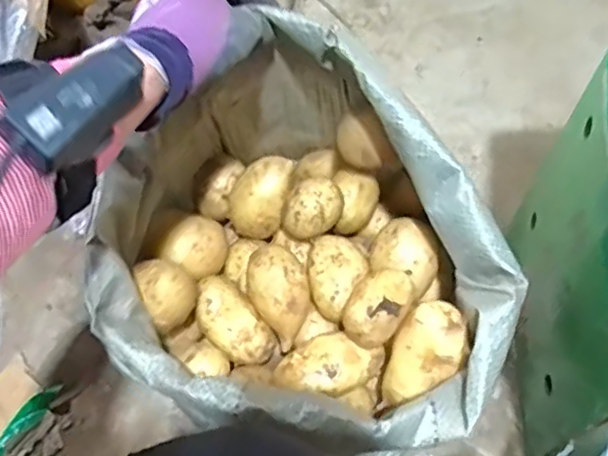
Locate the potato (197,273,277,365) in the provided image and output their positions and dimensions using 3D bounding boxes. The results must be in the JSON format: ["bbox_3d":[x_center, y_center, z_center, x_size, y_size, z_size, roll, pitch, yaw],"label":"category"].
[{"bbox_3d":[-0.054,0.076,0.515,0.082,0.039,0.044,46,79,-7],"label":"potato"}]

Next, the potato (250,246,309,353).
[{"bbox_3d":[-0.019,0.054,0.507,0.044,0.034,0.074,-16,63,-7],"label":"potato"}]

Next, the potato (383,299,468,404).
[{"bbox_3d":[0.093,0.097,0.482,0.049,0.043,0.086,37,102,22],"label":"potato"}]

